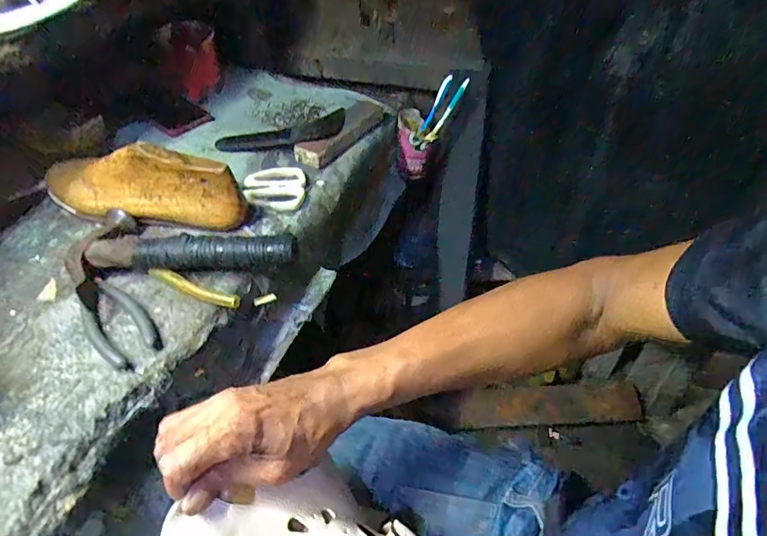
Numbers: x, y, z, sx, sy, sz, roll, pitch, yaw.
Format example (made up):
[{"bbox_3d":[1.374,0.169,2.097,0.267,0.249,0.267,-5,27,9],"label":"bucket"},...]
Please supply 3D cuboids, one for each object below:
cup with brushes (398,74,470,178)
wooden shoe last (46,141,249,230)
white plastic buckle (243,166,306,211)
[{"bbox_3d":[0.066,-0.243,0.777,0.079,0.197,0.063,8,43,-24],"label":"cup with brushes"},{"bbox_3d":[-0.285,-0.099,0.529,0.248,0.089,0.067,11,48,8],"label":"wooden shoe last"},{"bbox_3d":[-0.140,-0.104,0.590,0.076,0.010,0.077,-2,47,-4],"label":"white plastic buckle"}]

